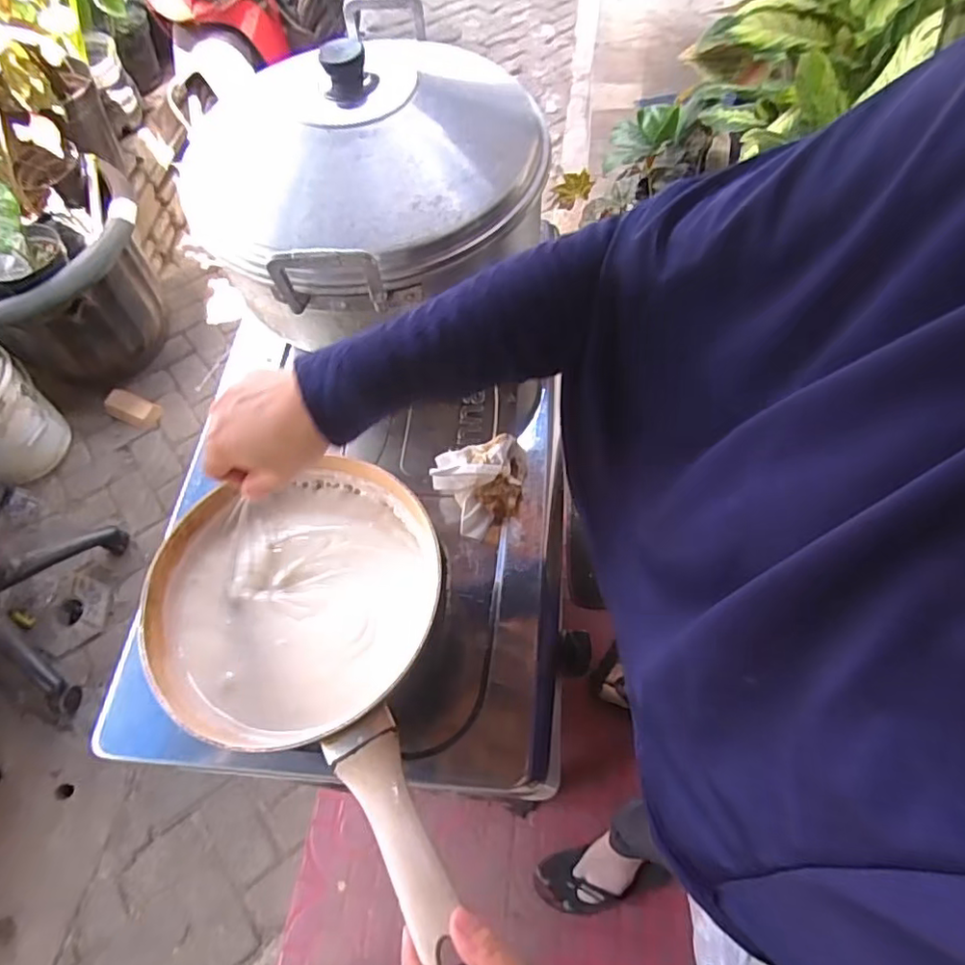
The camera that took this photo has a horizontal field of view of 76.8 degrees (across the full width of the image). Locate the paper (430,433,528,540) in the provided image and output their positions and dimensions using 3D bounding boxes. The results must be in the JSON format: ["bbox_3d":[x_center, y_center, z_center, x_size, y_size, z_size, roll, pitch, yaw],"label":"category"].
[{"bbox_3d":[0.003,-0.007,0.600,0.098,0.053,0.091,-25,62,-10],"label":"paper"}]

